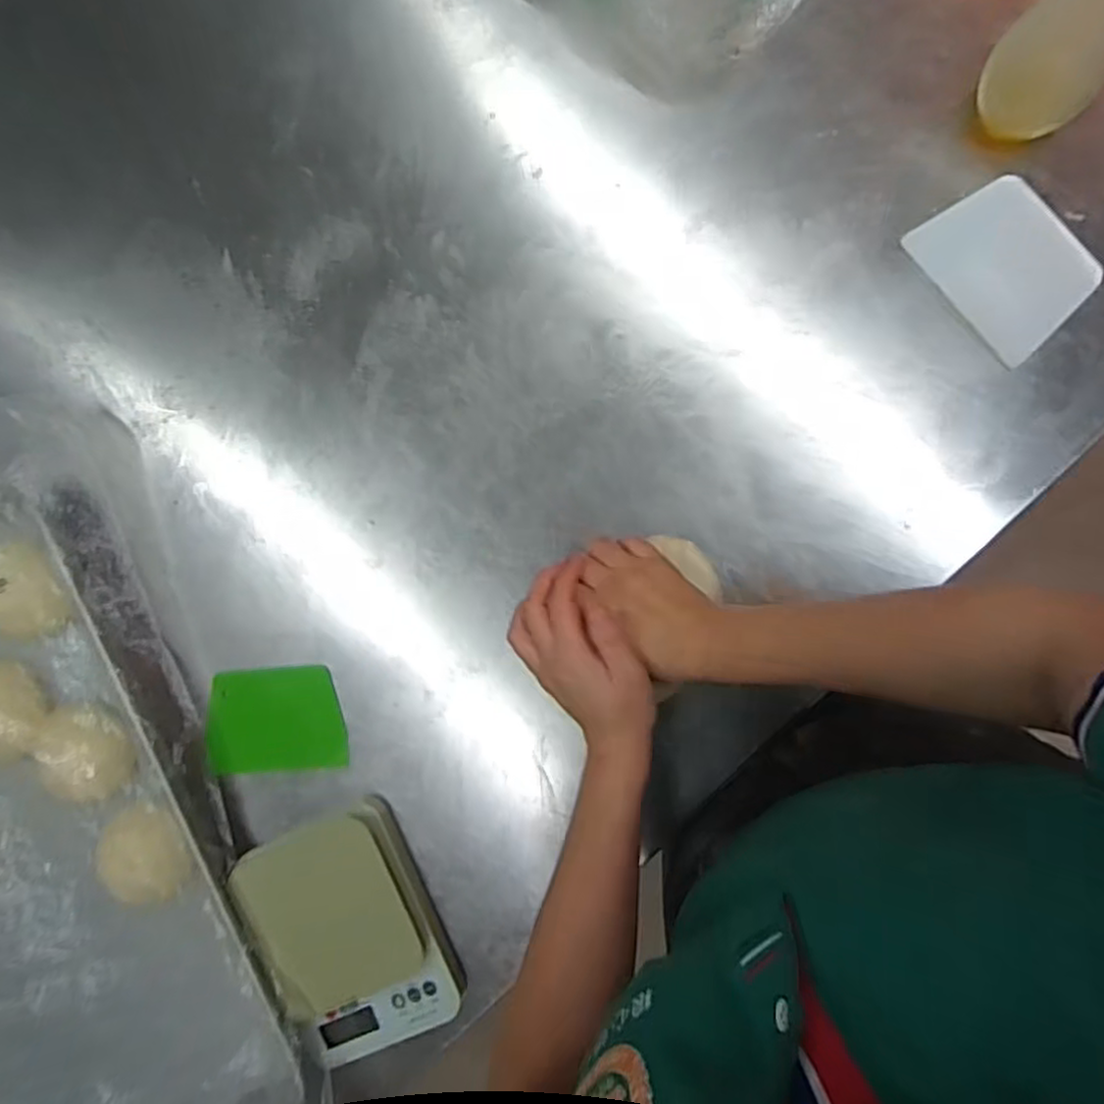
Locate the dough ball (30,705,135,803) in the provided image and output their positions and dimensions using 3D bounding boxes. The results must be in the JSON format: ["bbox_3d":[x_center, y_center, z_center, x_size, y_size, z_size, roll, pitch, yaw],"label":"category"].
[{"bbox_3d":[-0.405,0.174,0.623,0.100,0.033,0.085,-18,89,5],"label":"dough ball"}]

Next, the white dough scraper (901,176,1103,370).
[{"bbox_3d":[0.354,-0.224,0.550,0.088,0.008,0.127,-39,86,20],"label":"white dough scraper"}]

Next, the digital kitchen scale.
[{"bbox_3d":[-0.172,0.325,0.600,0.149,0.033,0.187,-27,88,5],"label":"digital kitchen scale"}]

